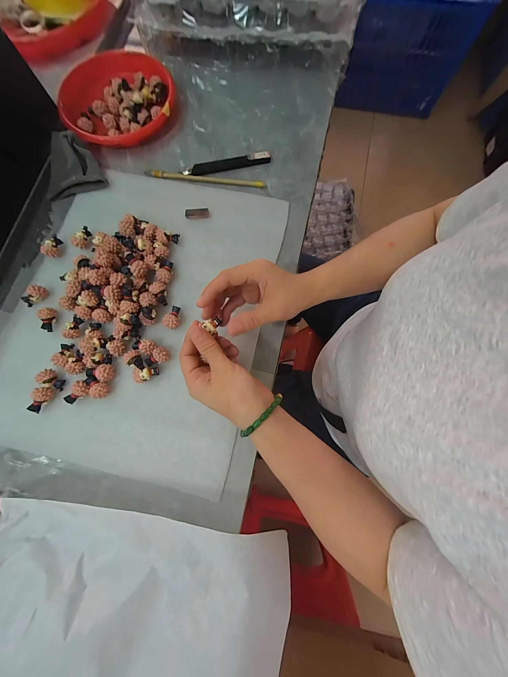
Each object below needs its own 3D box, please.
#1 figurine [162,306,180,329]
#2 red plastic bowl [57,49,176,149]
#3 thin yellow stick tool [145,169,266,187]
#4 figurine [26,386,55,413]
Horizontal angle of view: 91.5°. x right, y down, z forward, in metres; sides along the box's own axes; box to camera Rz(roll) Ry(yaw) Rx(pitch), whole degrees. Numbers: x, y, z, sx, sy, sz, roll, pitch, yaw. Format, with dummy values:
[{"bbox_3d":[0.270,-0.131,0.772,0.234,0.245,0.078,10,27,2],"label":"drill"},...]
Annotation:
[{"bbox_3d":[-0.105,-0.026,0.320,0.017,0.020,0.031,6,78,2],"label":"figurine"},{"bbox_3d":[-0.215,-0.390,0.393,0.168,0.027,0.169,0,78,0],"label":"red plastic bowl"},{"bbox_3d":[-0.075,-0.243,0.375,0.181,0.004,0.012,7,78,2],"label":"thin yellow stick tool"},{"bbox_3d":[-0.256,0.074,0.298,0.018,0.018,0.031,9,78,2],"label":"figurine"}]

